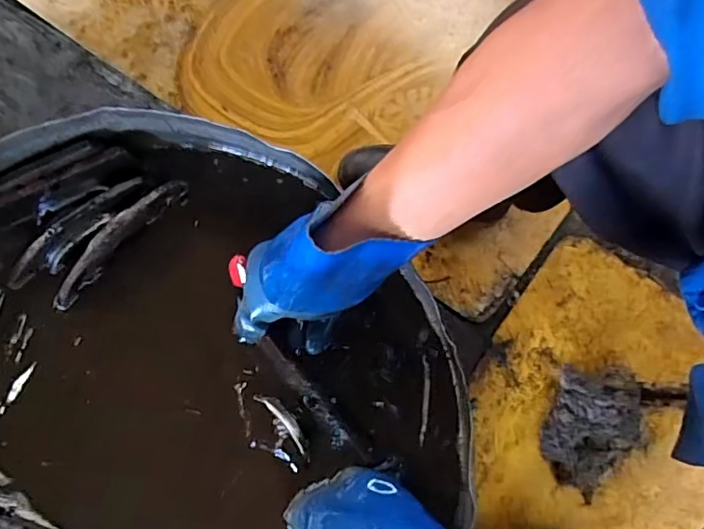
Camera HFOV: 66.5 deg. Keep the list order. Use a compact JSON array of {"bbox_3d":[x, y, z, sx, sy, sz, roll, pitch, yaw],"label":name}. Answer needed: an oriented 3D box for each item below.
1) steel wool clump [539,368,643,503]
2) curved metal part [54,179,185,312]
[{"bbox_3d":[0.355,0.250,0.794,0.121,0.069,0.191,6,81,1],"label":"steel wool clump"},{"bbox_3d":[-0.227,-0.025,0.514,0.165,0.038,0.024,-44,80,-6],"label":"curved metal part"}]

